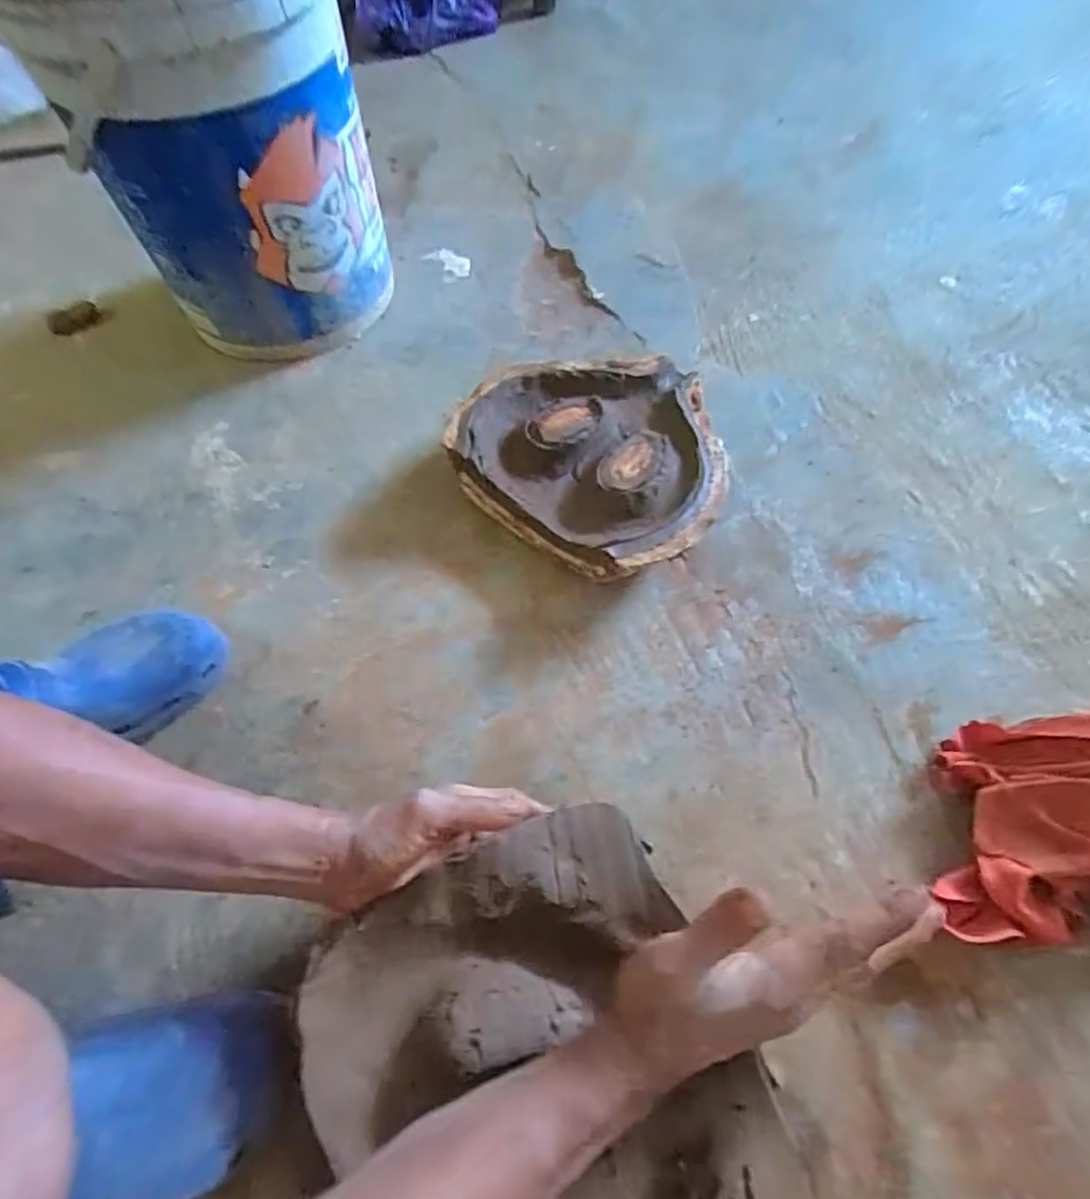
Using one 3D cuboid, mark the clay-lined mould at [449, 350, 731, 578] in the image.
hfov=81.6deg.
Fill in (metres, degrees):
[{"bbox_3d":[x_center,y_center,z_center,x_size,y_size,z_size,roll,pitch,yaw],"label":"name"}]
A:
[{"bbox_3d":[0.063,-0.157,0.657,0.276,0.064,0.255,36,69,19],"label":"clay-lined mould"}]

